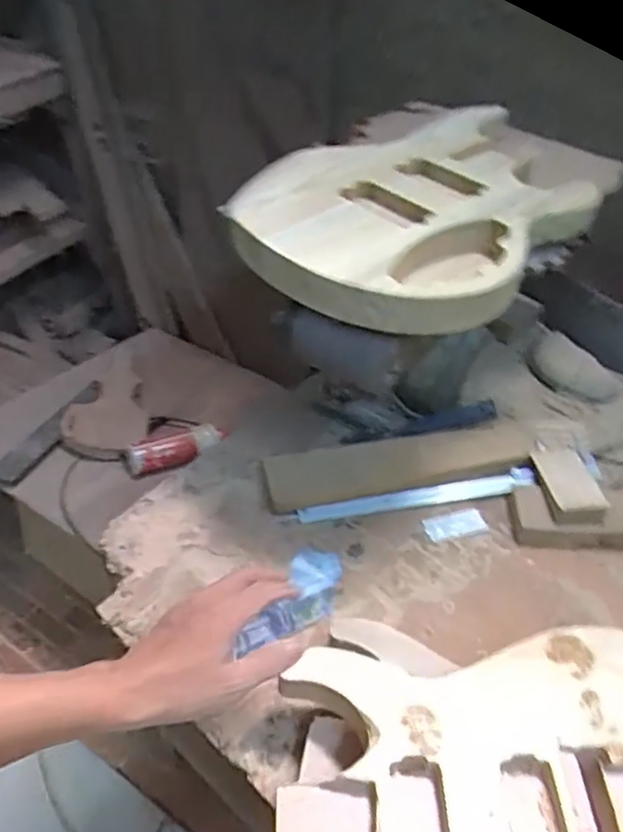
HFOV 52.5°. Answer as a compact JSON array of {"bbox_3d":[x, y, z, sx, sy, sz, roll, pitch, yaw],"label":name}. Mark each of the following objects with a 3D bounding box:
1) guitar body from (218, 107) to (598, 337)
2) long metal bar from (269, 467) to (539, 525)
[{"bbox_3d":[0.116,-0.251,0.726,0.324,0.048,0.434,26,50,22],"label":"guitar body"},{"bbox_3d":[0.122,0.103,0.792,0.326,0.022,0.026,-7,46,-8],"label":"long metal bar"}]

